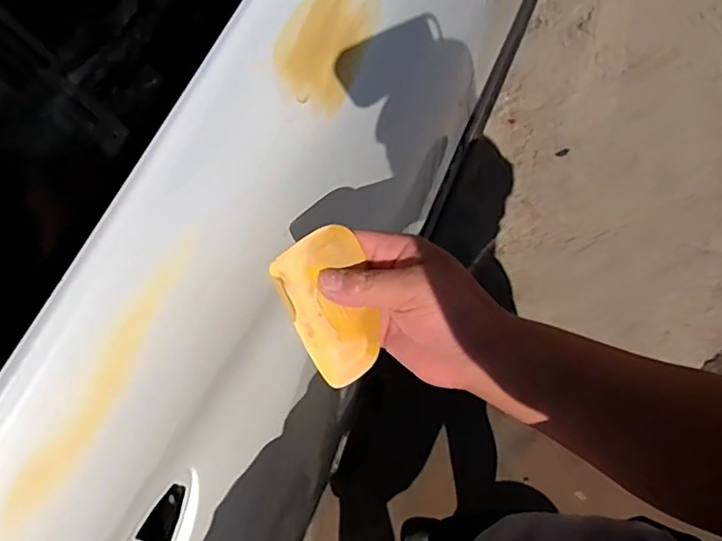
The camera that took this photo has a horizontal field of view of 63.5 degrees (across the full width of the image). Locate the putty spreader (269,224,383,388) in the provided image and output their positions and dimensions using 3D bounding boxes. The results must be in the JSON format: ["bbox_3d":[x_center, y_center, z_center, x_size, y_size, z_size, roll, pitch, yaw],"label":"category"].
[{"bbox_3d":[-0.016,0.023,0.379,0.058,0.005,0.096,-30,105,-21],"label":"putty spreader"}]

